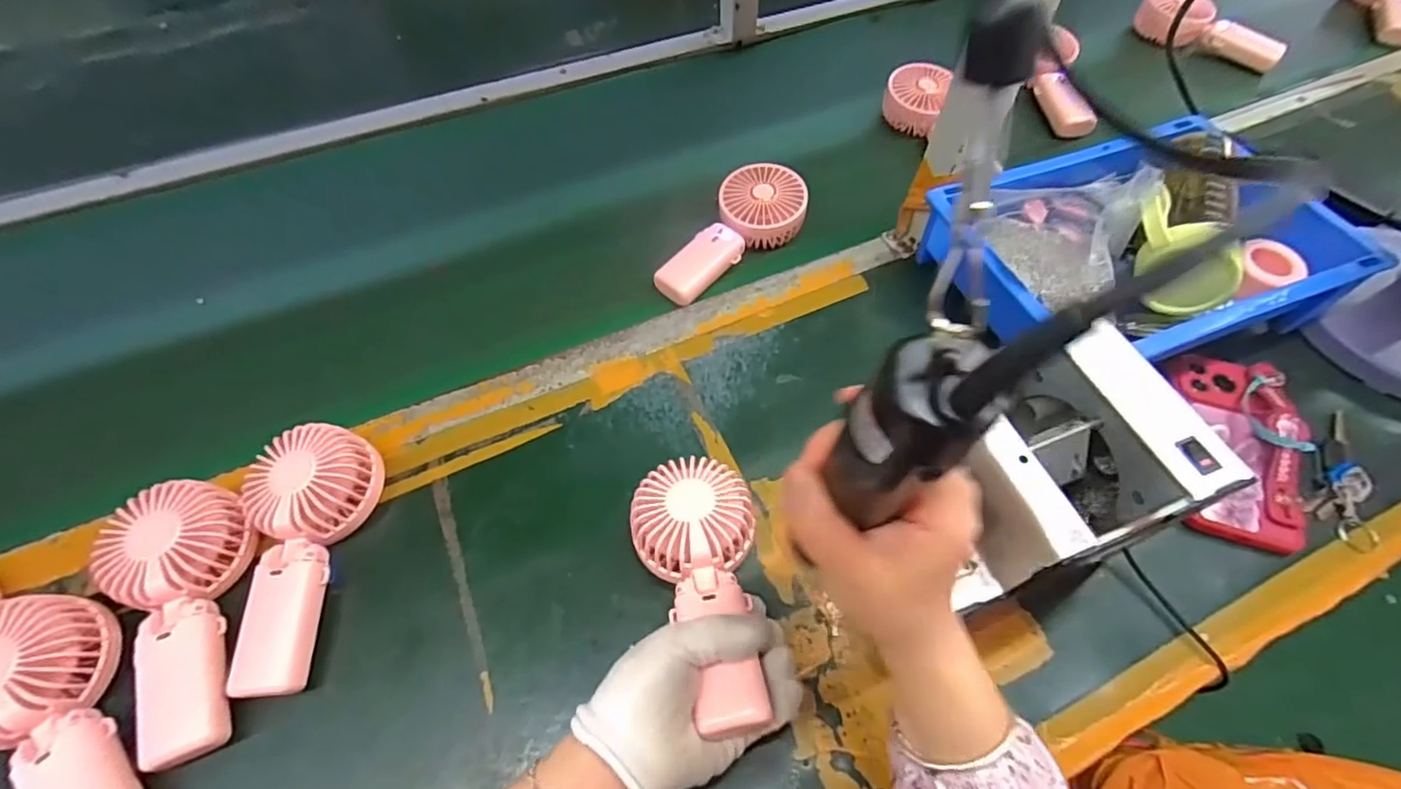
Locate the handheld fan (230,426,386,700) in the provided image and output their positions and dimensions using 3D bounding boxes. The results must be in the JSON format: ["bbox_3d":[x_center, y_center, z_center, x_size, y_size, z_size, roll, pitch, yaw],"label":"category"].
[{"bbox_3d":[-0.283,0.112,0.424,0.081,0.052,0.179,-4,60,-1],"label":"handheld fan"}]

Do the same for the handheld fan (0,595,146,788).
[{"bbox_3d":[-0.399,0.209,0.362,0.079,0.055,0.181,-30,63,-16],"label":"handheld fan"}]

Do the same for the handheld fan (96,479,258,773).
[{"bbox_3d":[-0.355,0.148,0.401,0.079,0.054,0.180,-14,60,-7],"label":"handheld fan"}]

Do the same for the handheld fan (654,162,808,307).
[{"bbox_3d":[0.025,-0.166,0.595,0.179,0.040,0.082,-34,65,-17],"label":"handheld fan"}]

